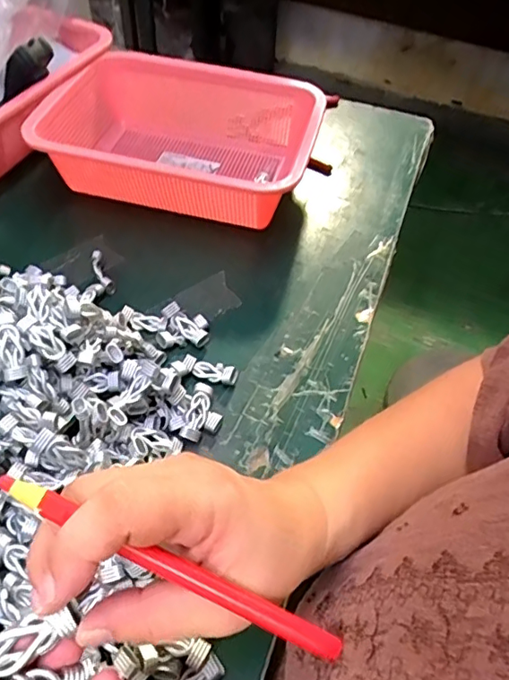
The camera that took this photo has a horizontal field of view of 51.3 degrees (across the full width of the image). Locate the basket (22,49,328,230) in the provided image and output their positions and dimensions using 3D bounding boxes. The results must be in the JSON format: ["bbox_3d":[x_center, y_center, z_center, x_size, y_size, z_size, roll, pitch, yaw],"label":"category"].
[{"bbox_3d":[-0.068,-0.207,0.547,0.250,0.084,0.197,15,53,6],"label":"basket"}]

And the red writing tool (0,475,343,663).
[{"bbox_3d":[-0.028,0.085,0.197,0.143,0.004,0.010,31,53,-8],"label":"red writing tool"}]

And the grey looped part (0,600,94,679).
[{"bbox_3d":[-0.083,0.124,0.202,0.038,0.013,0.034,-16,89,-23],"label":"grey looped part"}]

